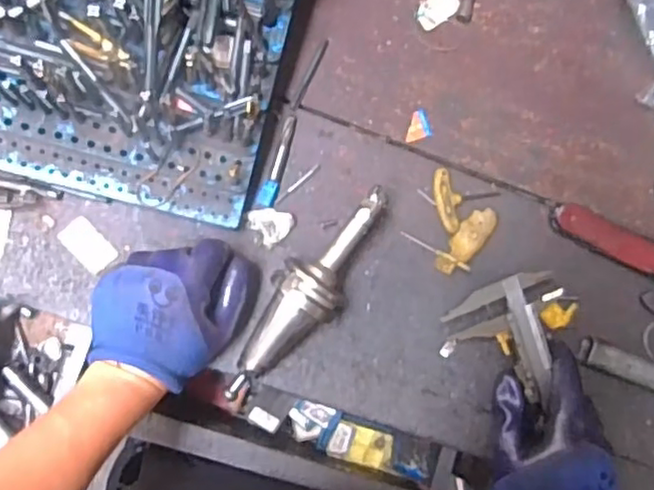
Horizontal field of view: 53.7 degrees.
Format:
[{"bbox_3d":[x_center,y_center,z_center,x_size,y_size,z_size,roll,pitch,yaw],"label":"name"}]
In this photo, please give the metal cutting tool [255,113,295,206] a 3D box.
[{"bbox_3d":[-0.042,-0.072,0.566,0.016,0.006,0.084,20,83,-7],"label":"metal cutting tool"}]

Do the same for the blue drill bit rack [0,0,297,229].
[{"bbox_3d":[-0.140,-0.187,0.483,0.223,0.115,0.289,14,84,-8],"label":"blue drill bit rack"}]

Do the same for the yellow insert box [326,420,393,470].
[{"bbox_3d":[0.034,0.207,0.669,0.069,0.021,0.038,20,83,-7],"label":"yellow insert box"}]

